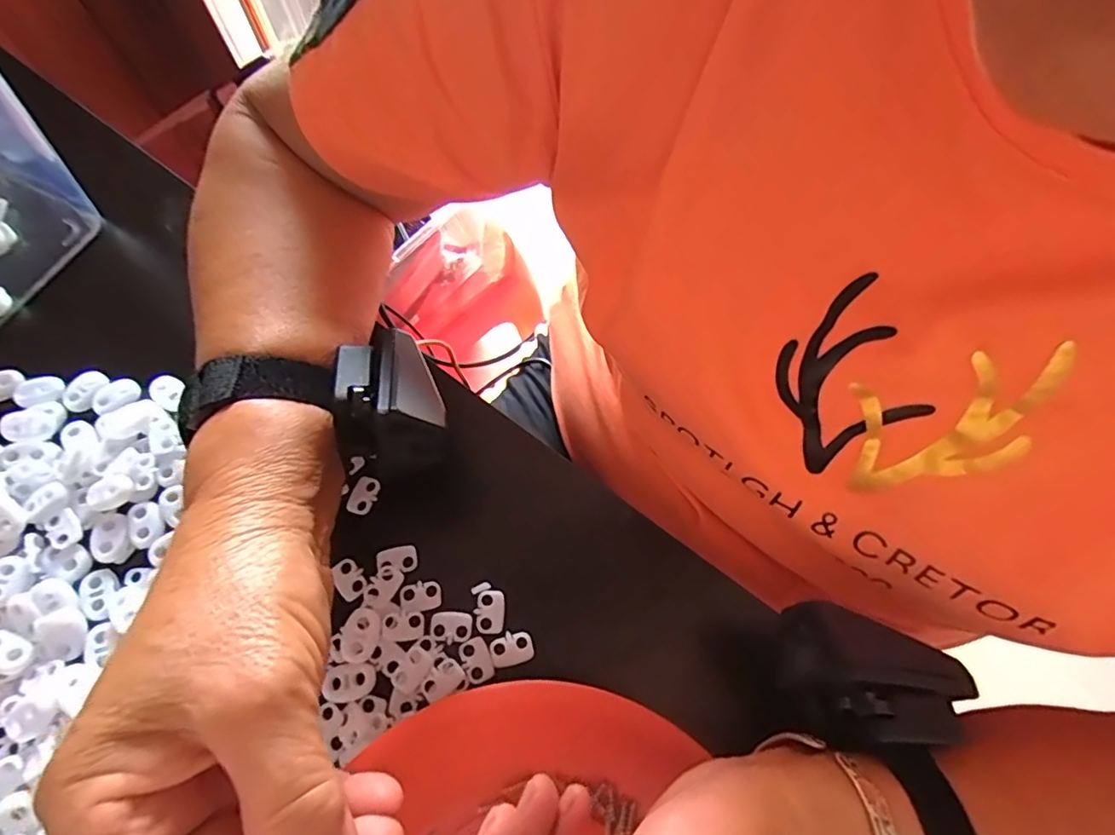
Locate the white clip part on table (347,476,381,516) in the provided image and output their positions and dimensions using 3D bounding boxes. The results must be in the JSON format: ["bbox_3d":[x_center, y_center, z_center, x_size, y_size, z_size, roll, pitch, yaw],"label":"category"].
[{"bbox_3d":[-0.095,0.038,0.278,0.012,0.004,0.019,13,67,4],"label":"white clip part on table"}]

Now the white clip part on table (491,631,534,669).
[{"bbox_3d":[-0.020,0.103,0.254,0.018,0.004,0.014,-14,68,-7],"label":"white clip part on table"}]

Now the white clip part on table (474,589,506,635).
[{"bbox_3d":[-0.031,0.089,0.259,0.013,0.004,0.019,-3,67,-3],"label":"white clip part on table"}]

